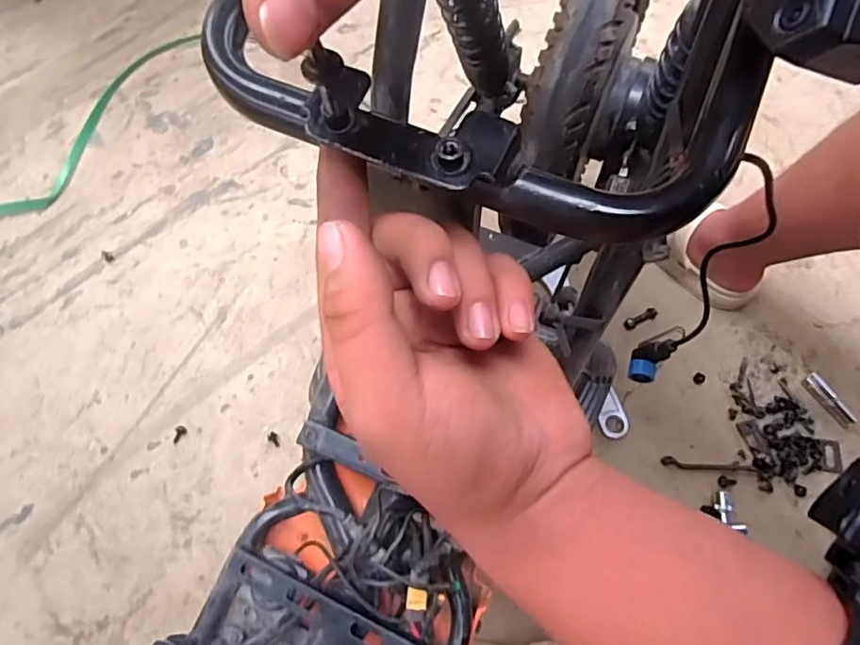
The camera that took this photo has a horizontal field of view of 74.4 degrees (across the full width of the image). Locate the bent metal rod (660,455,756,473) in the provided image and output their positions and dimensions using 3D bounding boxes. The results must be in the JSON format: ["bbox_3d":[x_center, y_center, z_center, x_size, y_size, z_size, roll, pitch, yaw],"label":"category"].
[{"bbox_3d":[0.371,0.192,0.758,0.118,0.012,0.015,7,68,5],"label":"bent metal rod"}]

